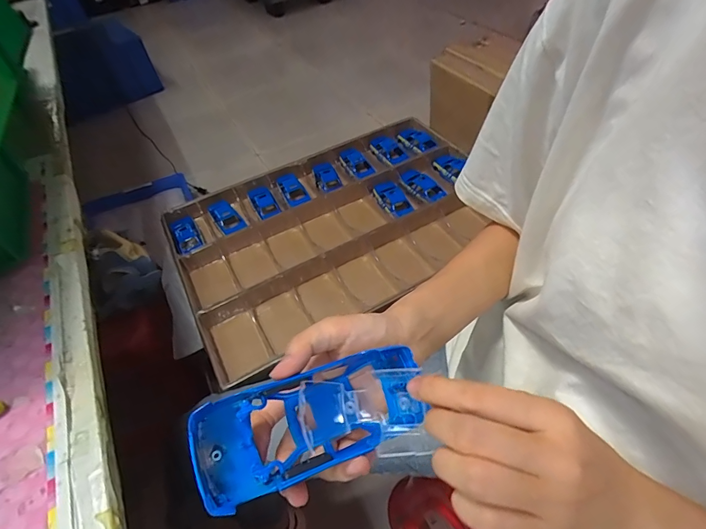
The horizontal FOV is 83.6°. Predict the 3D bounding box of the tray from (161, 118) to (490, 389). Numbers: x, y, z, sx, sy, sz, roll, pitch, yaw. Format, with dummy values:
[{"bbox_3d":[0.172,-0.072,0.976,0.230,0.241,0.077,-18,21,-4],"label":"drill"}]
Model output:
[{"bbox_3d":[-0.020,-0.063,0.822,0.640,0.121,0.437,-28,52,-18],"label":"tray"}]

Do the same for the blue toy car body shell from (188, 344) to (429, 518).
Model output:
[{"bbox_3d":[-0.022,0.090,0.229,0.129,0.051,0.054,-16,49,-18],"label":"blue toy car body shell"}]

